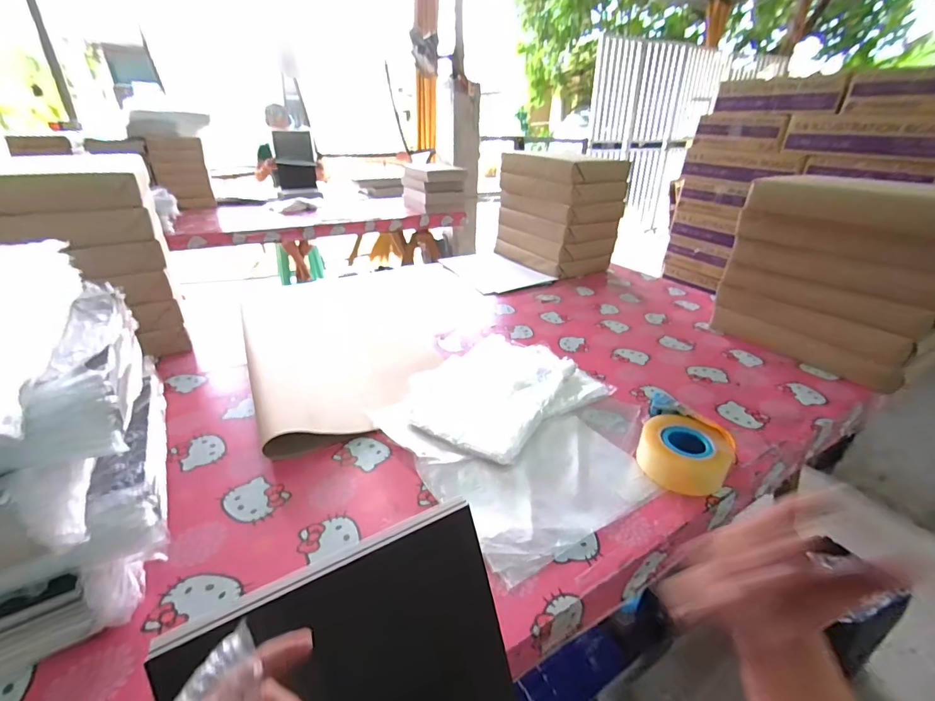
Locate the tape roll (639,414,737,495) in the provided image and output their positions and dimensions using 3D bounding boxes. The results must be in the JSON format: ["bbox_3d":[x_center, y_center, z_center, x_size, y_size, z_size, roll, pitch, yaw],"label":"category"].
[{"bbox_3d":[0.332,0.156,0.662,0.122,0.062,0.122,2,29,-1],"label":"tape roll"}]

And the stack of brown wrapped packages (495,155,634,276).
[{"bbox_3d":[0.313,-0.486,1.506,0.251,0.348,0.381,-15,34,-28],"label":"stack of brown wrapped packages"}]

